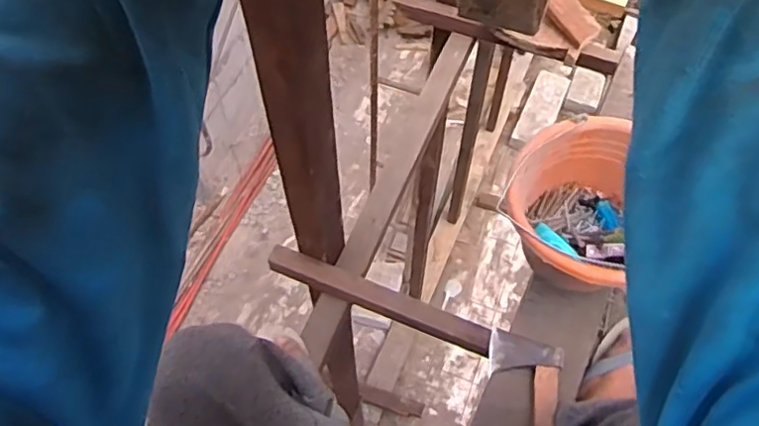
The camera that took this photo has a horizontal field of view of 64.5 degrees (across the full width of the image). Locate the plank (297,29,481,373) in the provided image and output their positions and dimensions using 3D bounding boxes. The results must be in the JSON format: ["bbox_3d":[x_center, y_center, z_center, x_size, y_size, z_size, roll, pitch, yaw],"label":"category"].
[{"bbox_3d":[0.039,-0.085,1.141,0.063,0.068,0.781,19,60,11],"label":"plank"}]

